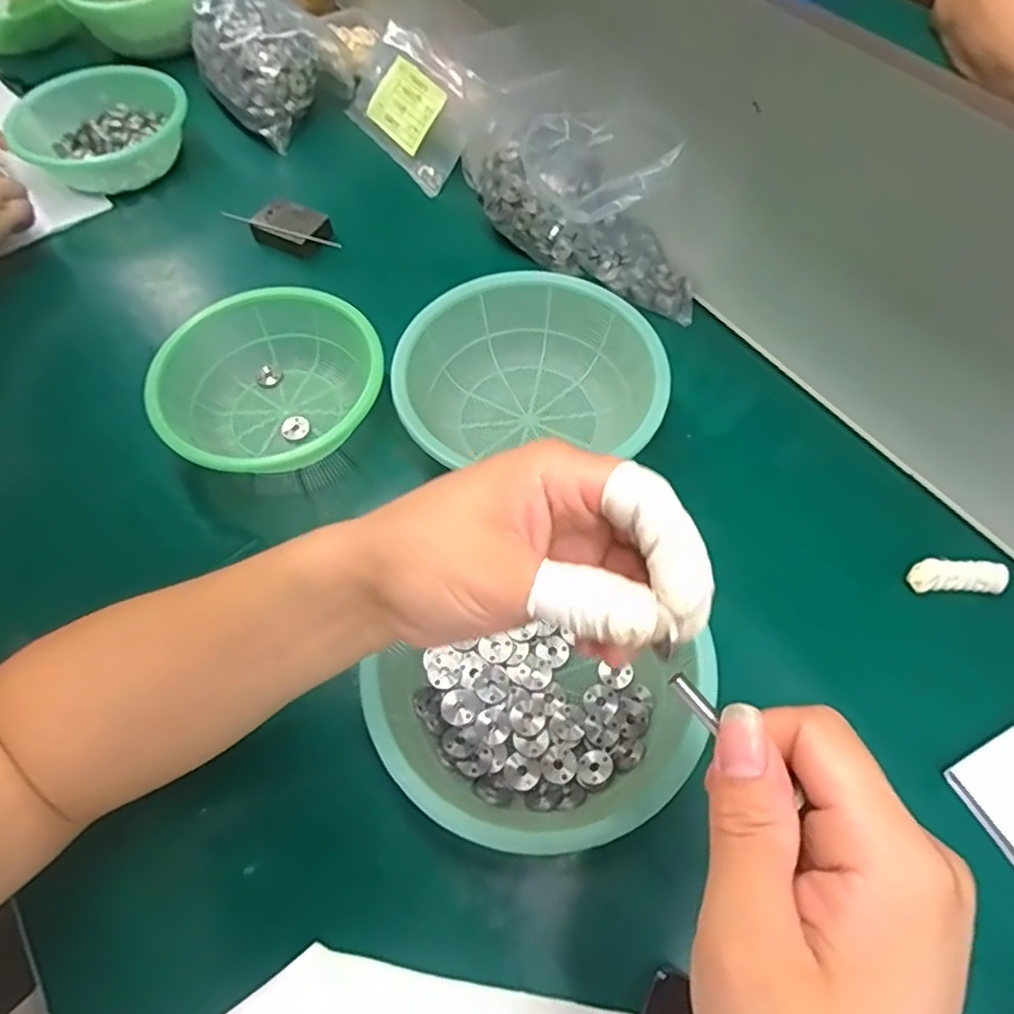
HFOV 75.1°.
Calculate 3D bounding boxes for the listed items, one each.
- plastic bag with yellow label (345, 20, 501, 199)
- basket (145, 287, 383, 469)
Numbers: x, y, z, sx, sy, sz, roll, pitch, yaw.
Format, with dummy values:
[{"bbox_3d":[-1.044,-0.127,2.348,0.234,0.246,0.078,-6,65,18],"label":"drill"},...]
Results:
[{"bbox_3d":[-0.094,-0.409,0.681,0.085,0.088,0.190,-32,62,-16],"label":"plastic bag with yellow label"},{"bbox_3d":[-0.172,-0.088,0.493,0.157,0.078,0.158,-25,60,-13],"label":"basket"}]

